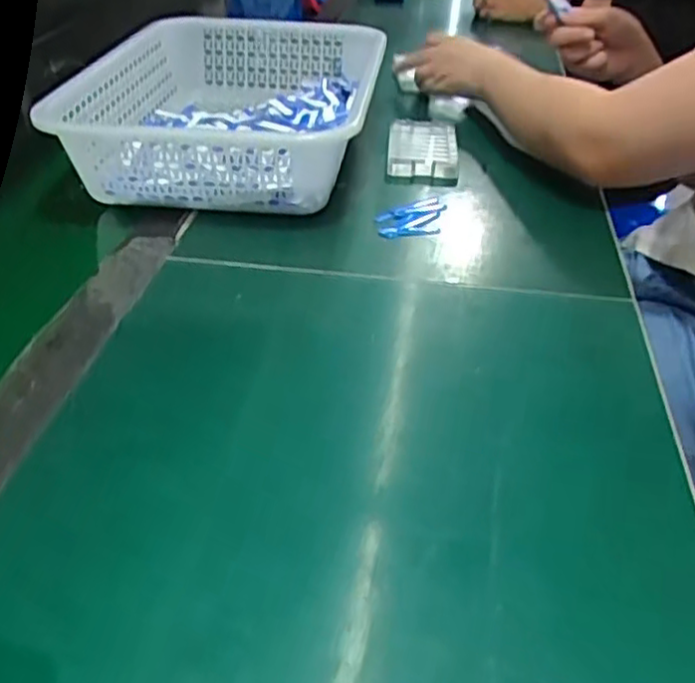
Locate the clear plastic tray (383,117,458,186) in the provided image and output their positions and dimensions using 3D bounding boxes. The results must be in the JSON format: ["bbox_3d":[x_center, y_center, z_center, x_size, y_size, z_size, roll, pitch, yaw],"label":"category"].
[{"bbox_3d":[0.076,-0.196,0.695,0.069,0.014,0.132,4,37,5],"label":"clear plastic tray"}]

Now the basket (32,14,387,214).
[{"bbox_3d":[-0.105,-0.232,0.684,0.259,0.083,0.353,4,37,5],"label":"basket"}]

